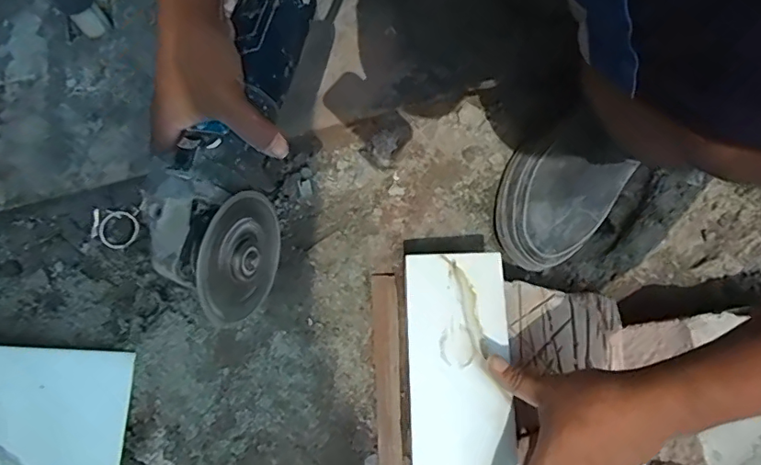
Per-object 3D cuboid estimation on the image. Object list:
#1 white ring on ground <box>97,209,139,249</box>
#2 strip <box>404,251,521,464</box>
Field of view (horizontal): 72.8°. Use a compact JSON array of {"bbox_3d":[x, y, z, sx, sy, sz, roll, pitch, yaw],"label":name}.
[{"bbox_3d":[-0.296,-0.004,0.582,0.044,0.006,0.043,0,76,-1],"label":"white ring on ground"},{"bbox_3d":[0.072,0.212,0.427,0.091,0.015,0.393,-1,76,-1],"label":"strip"}]

